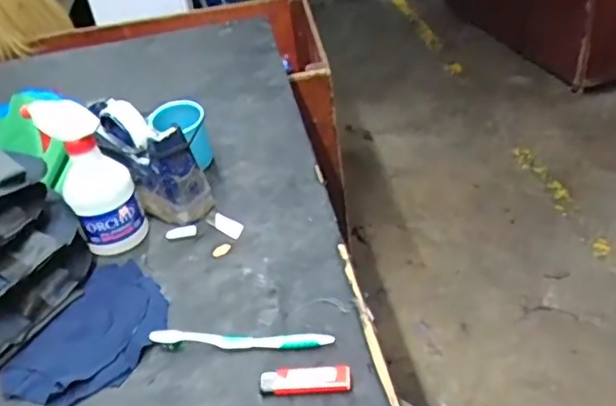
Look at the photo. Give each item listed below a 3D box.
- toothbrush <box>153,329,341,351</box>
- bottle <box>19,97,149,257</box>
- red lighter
[{"bbox_3d":[-0.066,0.134,0.584,0.178,0.013,0.016,-2,38,9],"label":"toothbrush"},{"bbox_3d":[-0.248,-0.030,0.685,0.080,0.178,0.060,-20,38,-15],"label":"bottle"},{"bbox_3d":[-0.003,0.159,0.541,0.081,0.009,0.025,-5,37,5],"label":"red lighter"}]

